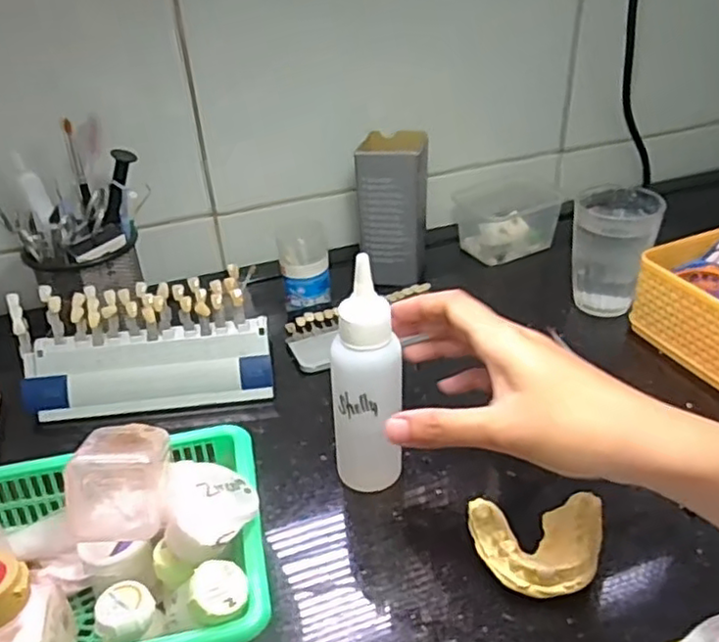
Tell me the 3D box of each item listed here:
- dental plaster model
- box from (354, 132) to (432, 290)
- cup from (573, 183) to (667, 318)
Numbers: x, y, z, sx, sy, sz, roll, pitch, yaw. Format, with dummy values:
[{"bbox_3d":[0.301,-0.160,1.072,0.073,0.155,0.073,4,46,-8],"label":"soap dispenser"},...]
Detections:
[{"bbox_3d":[0.096,0.121,0.346,0.069,0.024,0.050,-3,34,1],"label":"dental plaster model"},{"bbox_3d":[0.033,-0.106,0.623,0.063,0.127,0.059,4,34,11],"label":"box"},{"bbox_3d":[0.208,-0.058,0.543,0.065,0.087,0.066,14,37,24],"label":"cup"}]

